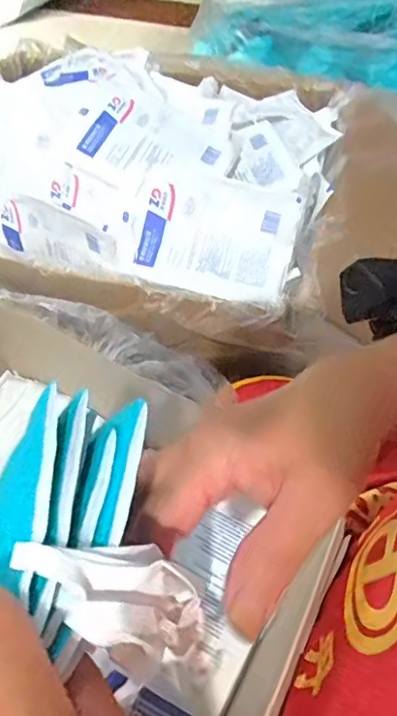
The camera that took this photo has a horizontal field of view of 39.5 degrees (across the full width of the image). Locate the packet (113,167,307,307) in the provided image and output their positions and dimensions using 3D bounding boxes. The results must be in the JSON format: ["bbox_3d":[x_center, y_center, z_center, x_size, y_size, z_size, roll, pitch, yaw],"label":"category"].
[{"bbox_3d":[0.012,-0.133,0.594,0.175,0.011,0.125,16,87,4],"label":"packet"}]

